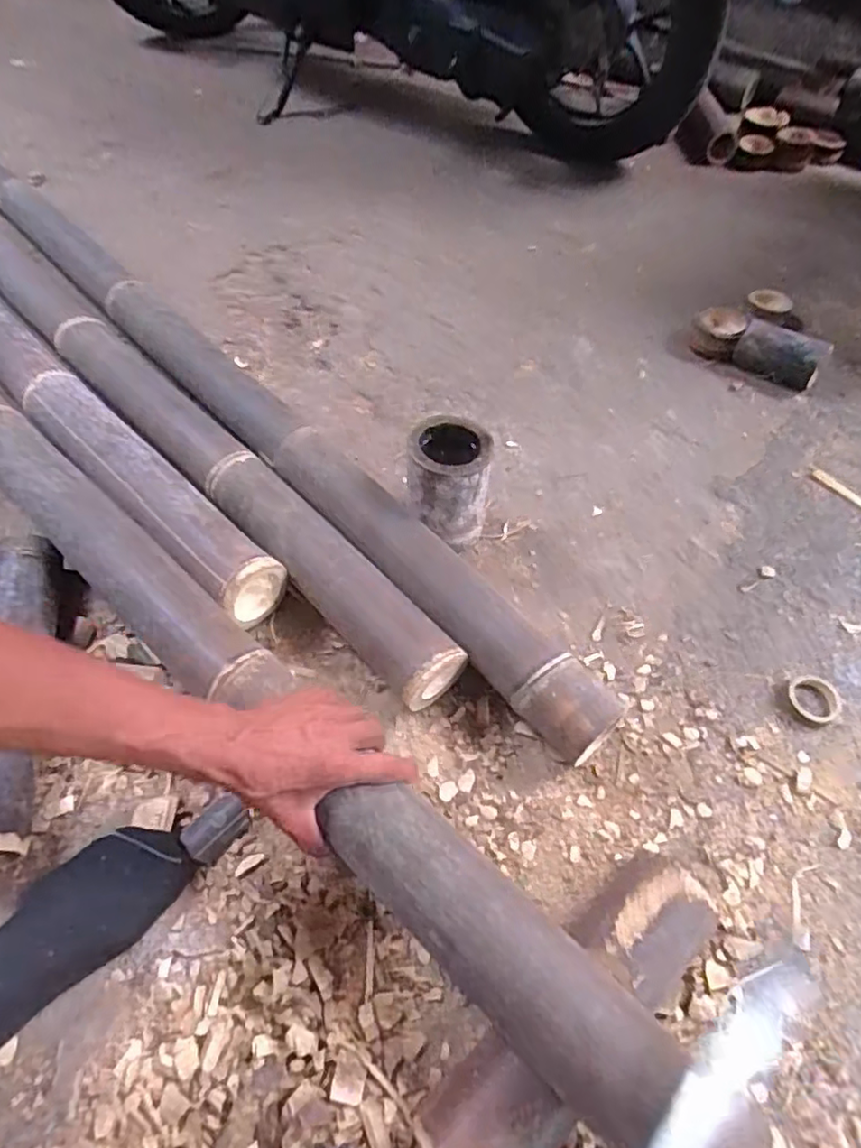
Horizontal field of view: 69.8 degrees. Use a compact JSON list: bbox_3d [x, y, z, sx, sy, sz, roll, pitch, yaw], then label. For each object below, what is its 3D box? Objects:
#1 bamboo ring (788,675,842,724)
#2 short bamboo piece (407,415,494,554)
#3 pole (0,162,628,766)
[{"bbox_3d":[0.407,0.132,0.654,0.053,0.010,0.051,0,54,0],"label":"bamboo ring"},{"bbox_3d":[0.022,-0.102,0.743,0.090,0.138,0.098,4,56,3],"label":"short bamboo piece"},{"bbox_3d":[-0.336,-0.316,0.895,0.098,0.068,1.480,-37,62,-23],"label":"pole"}]

